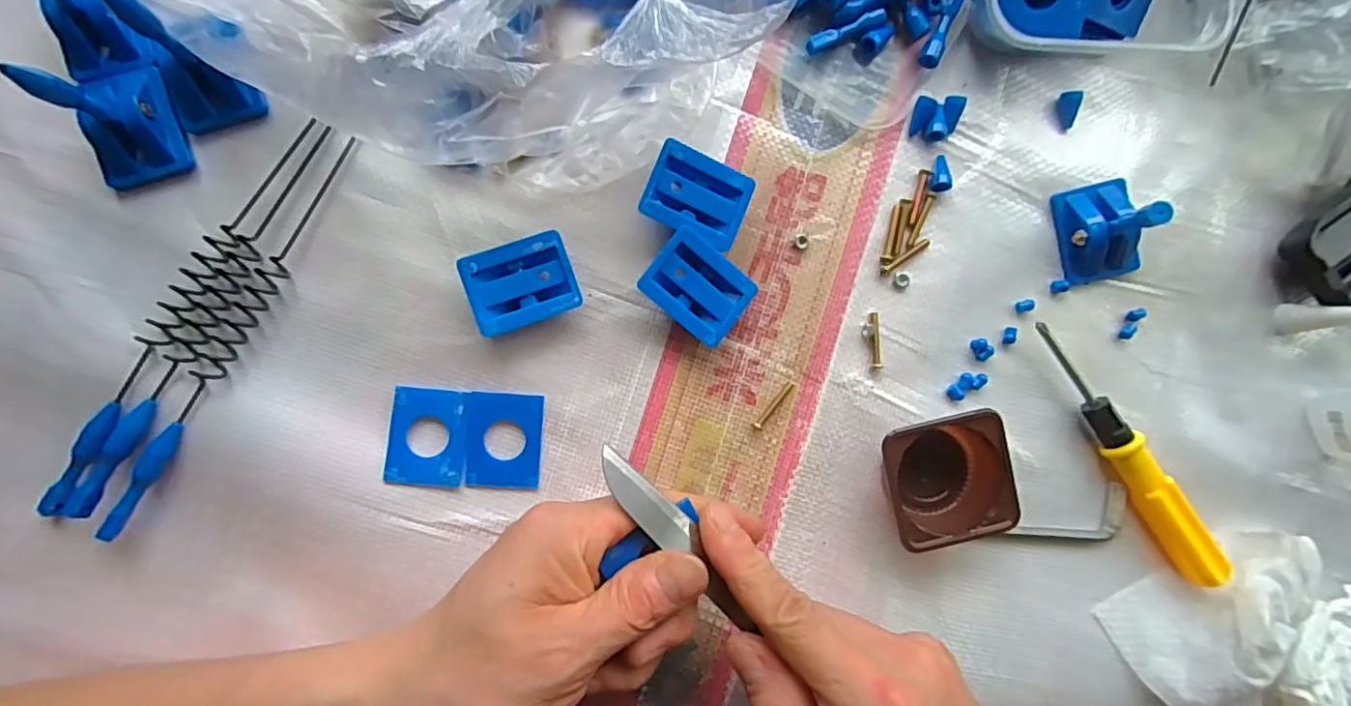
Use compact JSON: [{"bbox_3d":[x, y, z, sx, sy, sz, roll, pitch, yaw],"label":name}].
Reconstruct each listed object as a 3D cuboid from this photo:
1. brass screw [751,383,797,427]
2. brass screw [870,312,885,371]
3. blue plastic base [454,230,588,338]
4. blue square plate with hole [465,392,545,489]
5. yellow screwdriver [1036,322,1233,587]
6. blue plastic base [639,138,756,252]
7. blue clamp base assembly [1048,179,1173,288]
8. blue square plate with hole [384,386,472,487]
[{"bbox_3d":[0.045,0.024,0.277,0.004,0.004,0.026,42,86,-3],"label":"brass screw"},{"bbox_3d":[0.093,-0.005,0.282,0.006,0.004,0.026,0,89,-5],"label":"brass screw"},{"bbox_3d":[-0.065,-0.029,0.263,0.044,0.017,0.035,-21,91,-5],"label":"blue plastic base"},{"bbox_3d":[-0.075,0.039,0.267,0.031,0.004,0.041,4,89,-5],"label":"blue square plate with hole"},{"bbox_3d":[0.208,0.047,0.284,0.018,0.017,0.140,-36,92,-4],"label":"yellow screwdriver"},{"bbox_3d":[0.010,-0.068,0.269,0.043,0.018,0.035,24,88,-4],"label":"blue plastic base"},{"bbox_3d":[0.199,-0.057,0.280,0.036,0.023,0.043,-11,90,-5],"label":"blue clamp base assembly"},{"bbox_3d":[-0.107,0.036,0.264,0.032,0.004,0.041,6,89,-5],"label":"blue square plate with hole"}]

